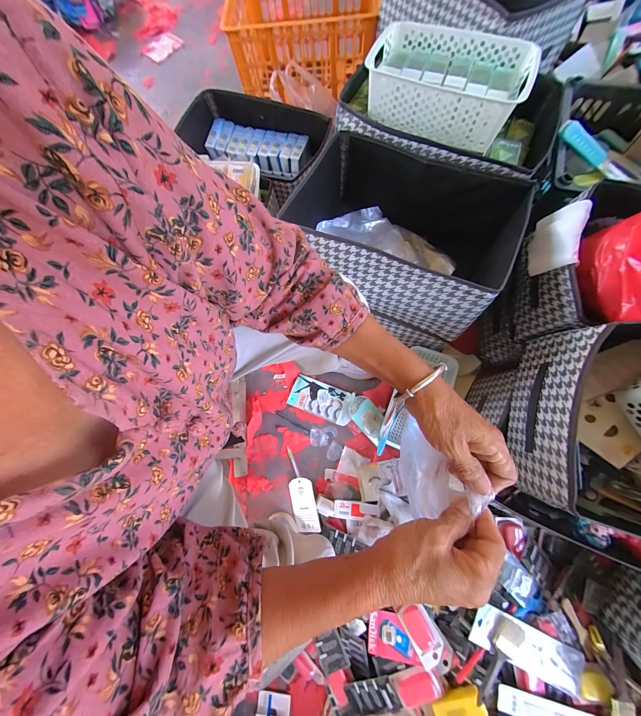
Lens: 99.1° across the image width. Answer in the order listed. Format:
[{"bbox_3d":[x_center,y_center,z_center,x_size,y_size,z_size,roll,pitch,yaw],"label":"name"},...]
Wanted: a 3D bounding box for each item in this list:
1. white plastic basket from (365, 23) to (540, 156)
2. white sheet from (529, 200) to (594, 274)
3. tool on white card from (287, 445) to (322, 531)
[{"bbox_3d":[0.253,-0.568,0.569,0.315,0.082,0.228,22,76,11],"label":"white plastic basket"},{"bbox_3d":[0.438,-0.221,0.508,0.020,0.086,0.123,20,78,-25],"label":"white sheet"},{"bbox_3d":[-0.051,0.333,0.695,0.065,0.008,0.195,-19,67,15],"label":"tool on white card"}]

